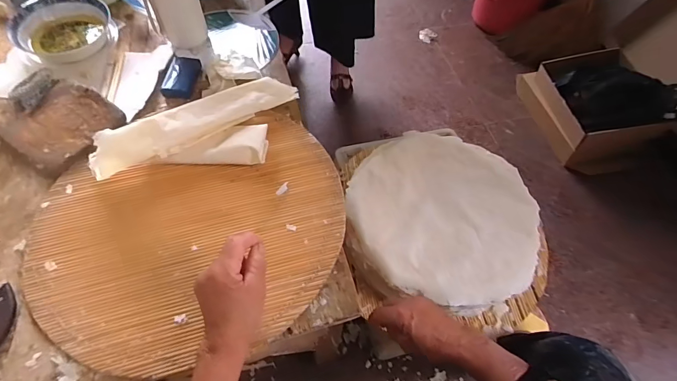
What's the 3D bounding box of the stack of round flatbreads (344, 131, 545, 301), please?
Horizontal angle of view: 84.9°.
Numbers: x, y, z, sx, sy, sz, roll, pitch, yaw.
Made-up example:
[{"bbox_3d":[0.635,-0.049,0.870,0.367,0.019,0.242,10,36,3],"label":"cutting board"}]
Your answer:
[{"bbox_3d":[0.193,0.040,0.690,0.343,0.041,0.331,-1,58,-3],"label":"stack of round flatbreads"}]

